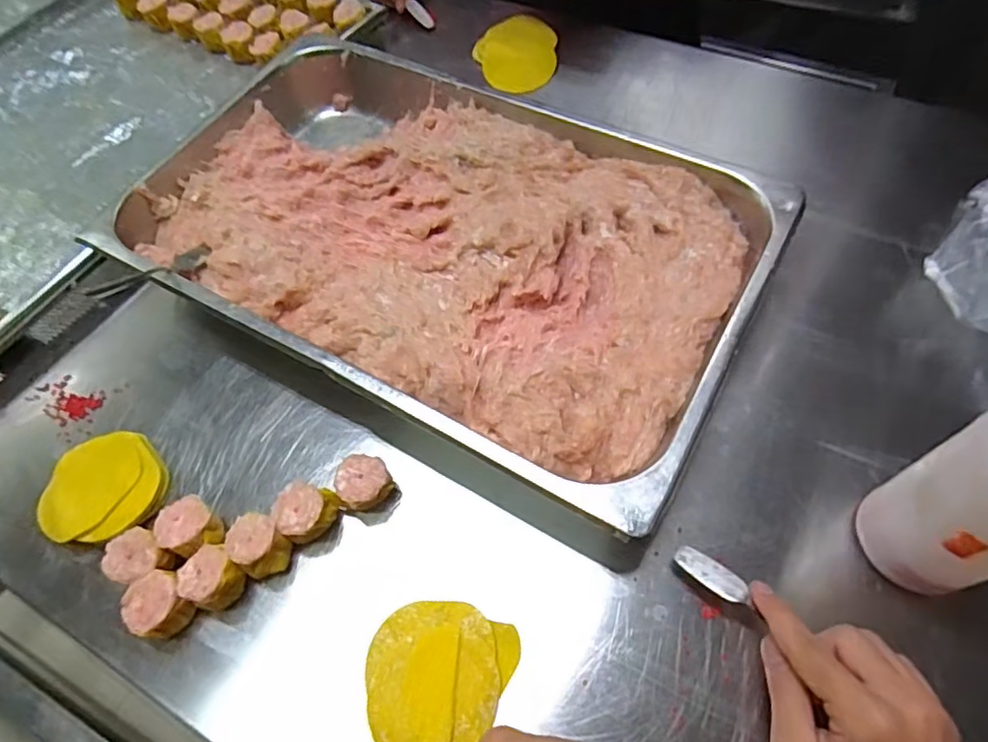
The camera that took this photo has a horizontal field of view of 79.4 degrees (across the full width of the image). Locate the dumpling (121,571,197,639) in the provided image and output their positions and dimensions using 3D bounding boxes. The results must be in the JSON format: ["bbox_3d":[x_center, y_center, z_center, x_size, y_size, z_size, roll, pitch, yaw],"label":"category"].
[{"bbox_3d":[-0.221,0.154,0.394,0.035,0.026,0.037,-1,60,2],"label":"dumpling"}]

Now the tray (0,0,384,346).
[{"bbox_3d":[-0.471,-0.280,0.667,0.405,0.066,0.587,28,65,18],"label":"tray"}]

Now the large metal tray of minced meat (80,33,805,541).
[{"bbox_3d":[-0.053,-0.117,0.520,0.527,0.069,0.329,26,64,17],"label":"large metal tray of minced meat"}]

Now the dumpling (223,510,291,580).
[{"bbox_3d":[-0.161,0.120,0.410,0.039,0.036,0.032,37,68,22],"label":"dumpling"}]

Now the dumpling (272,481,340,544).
[{"bbox_3d":[-0.133,0.101,0.421,0.034,0.032,0.039,21,63,15],"label":"dumpling"}]

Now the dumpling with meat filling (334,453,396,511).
[{"bbox_3d":[-0.093,0.081,0.427,0.034,0.035,0.037,-1,60,2],"label":"dumpling with meat filling"}]

